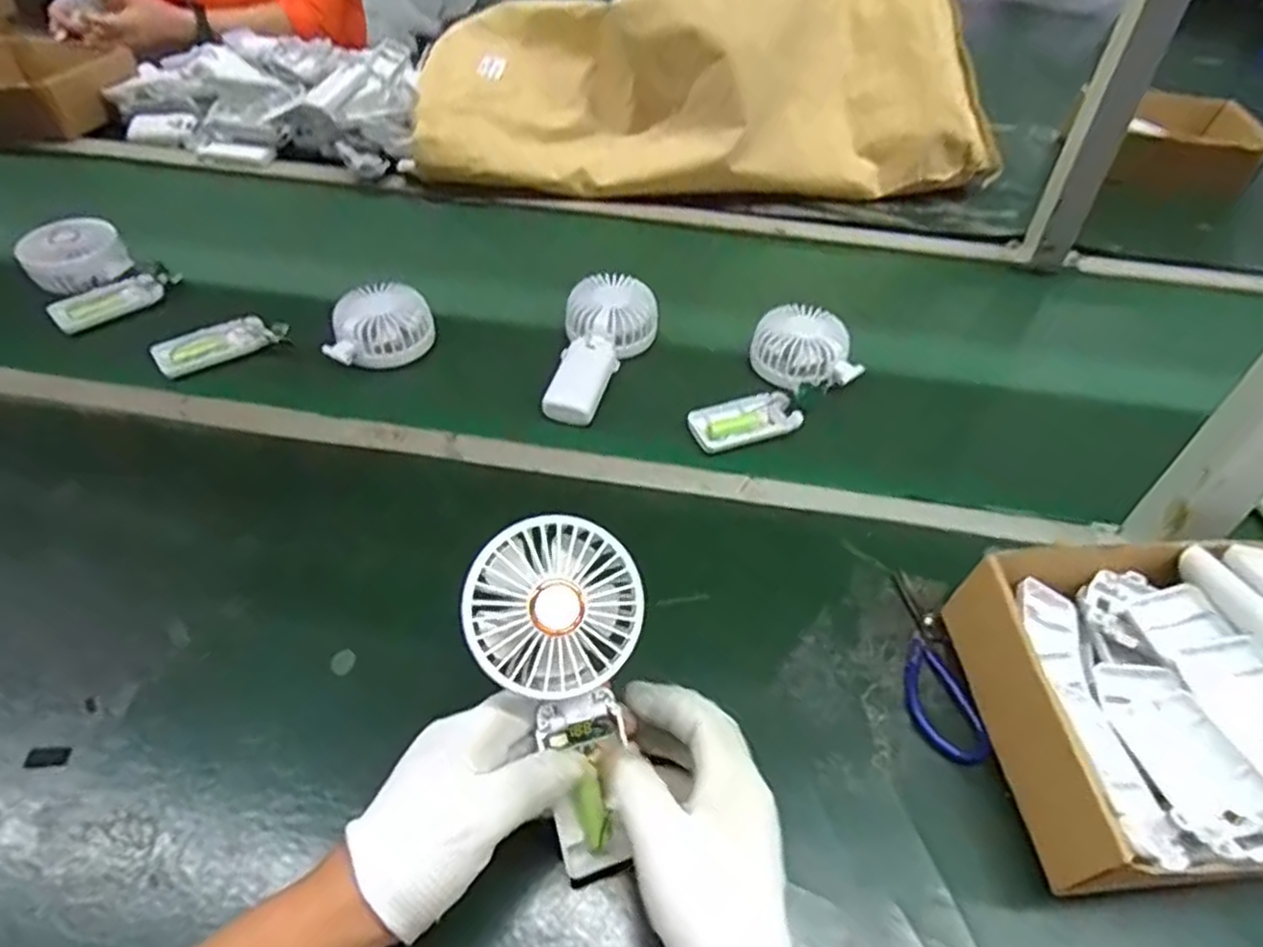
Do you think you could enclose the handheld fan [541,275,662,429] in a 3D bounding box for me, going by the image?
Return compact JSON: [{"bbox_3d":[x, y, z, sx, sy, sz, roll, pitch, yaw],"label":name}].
[{"bbox_3d":[-0.027,-0.117,0.671,0.083,0.038,0.173,9,46,5],"label":"handheld fan"}]

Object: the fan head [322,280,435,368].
[{"bbox_3d":[-0.234,-0.137,0.687,0.090,0.044,0.081,-4,80,-15],"label":"fan head"}]

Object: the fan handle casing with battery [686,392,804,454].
[{"bbox_3d":[0.097,-0.045,0.641,0.094,0.023,0.042,-14,49,-17],"label":"fan handle casing with battery"}]

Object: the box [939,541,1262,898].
[{"bbox_3d":[0.315,0.127,0.421,0.210,0.087,0.188,-3,46,-6],"label":"box"}]

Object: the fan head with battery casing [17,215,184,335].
[{"bbox_3d":[-0.538,-0.199,0.731,0.134,0.057,0.110,32,52,24],"label":"fan head with battery casing"}]

